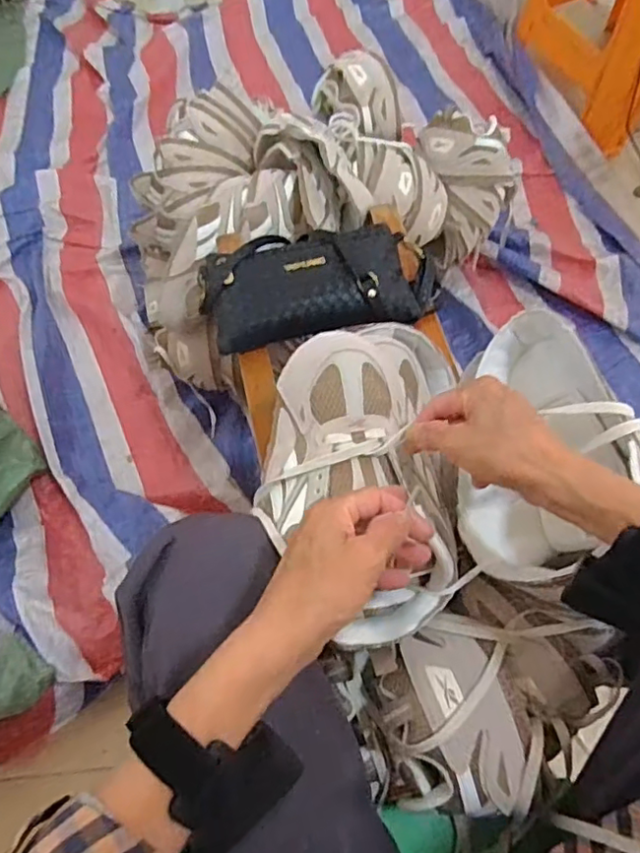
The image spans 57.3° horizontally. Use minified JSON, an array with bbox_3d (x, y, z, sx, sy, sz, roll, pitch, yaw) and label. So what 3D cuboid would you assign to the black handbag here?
[{"bbox_3d":[-0.001,-0.157,0.626,0.249,0.041,0.132,-9,63,-3],"label":"black handbag"}]

